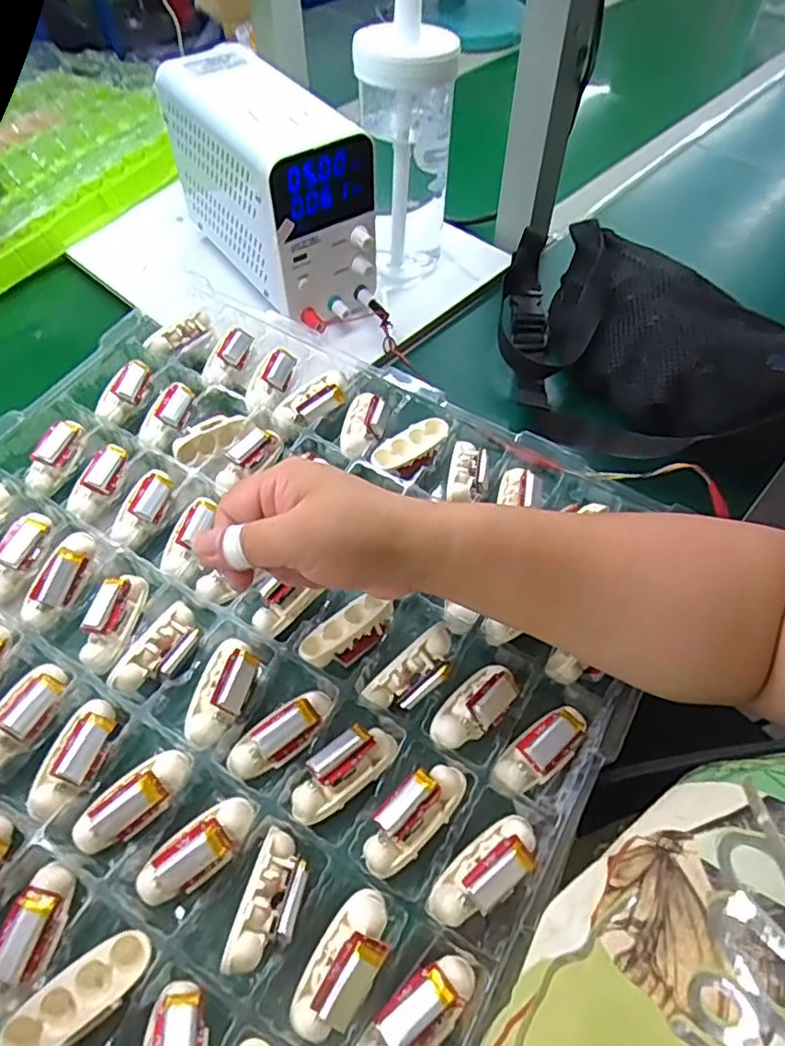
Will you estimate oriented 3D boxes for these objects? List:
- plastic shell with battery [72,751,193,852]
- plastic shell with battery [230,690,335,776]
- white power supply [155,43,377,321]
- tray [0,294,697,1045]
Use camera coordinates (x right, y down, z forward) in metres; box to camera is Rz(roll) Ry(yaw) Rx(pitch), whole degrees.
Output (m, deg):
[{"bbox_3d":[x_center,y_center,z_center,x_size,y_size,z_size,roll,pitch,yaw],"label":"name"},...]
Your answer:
[{"bbox_3d":[-0.134,0.140,0.322,0.063,0.012,0.027,-36,62,-24],"label":"plastic shell with battery"},{"bbox_3d":[-0.061,0.115,0.350,0.063,0.019,0.023,-35,62,-23],"label":"plastic shell with battery"},{"bbox_3d":[-0.105,-0.284,0.527,0.080,0.128,0.187,-31,61,-21],"label":"white power supply"},{"bbox_3d":[-0.098,0.061,0.382,0.449,0.033,0.446,28,58,18],"label":"tray"}]

